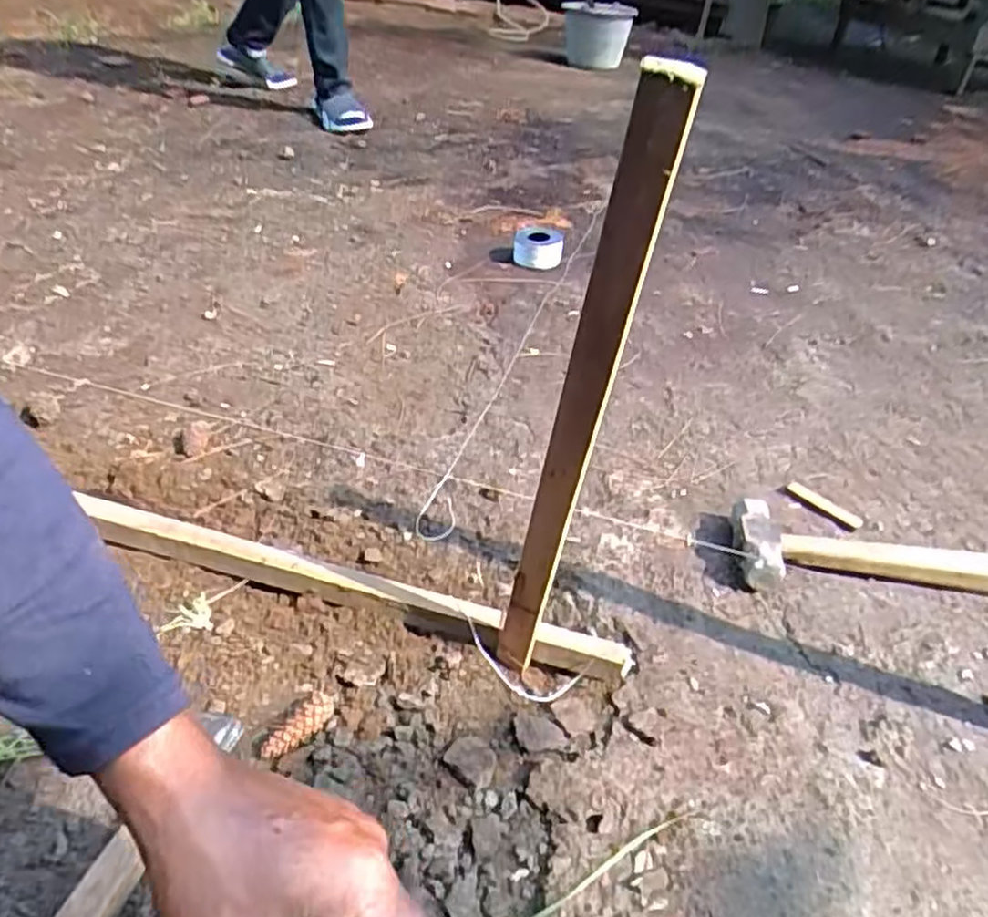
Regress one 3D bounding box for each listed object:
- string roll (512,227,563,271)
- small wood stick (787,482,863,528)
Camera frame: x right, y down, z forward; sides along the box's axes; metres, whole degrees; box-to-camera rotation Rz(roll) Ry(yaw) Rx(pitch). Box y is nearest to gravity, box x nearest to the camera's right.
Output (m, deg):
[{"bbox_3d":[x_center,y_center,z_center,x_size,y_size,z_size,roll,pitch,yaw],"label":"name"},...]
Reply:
[{"bbox_3d":[0.075,-0.364,1.249,0.085,0.042,0.087,8,40,5],"label":"string roll"},{"bbox_3d":[0.392,0.057,0.868,0.090,0.016,0.015,32,48,29],"label":"small wood stick"}]

